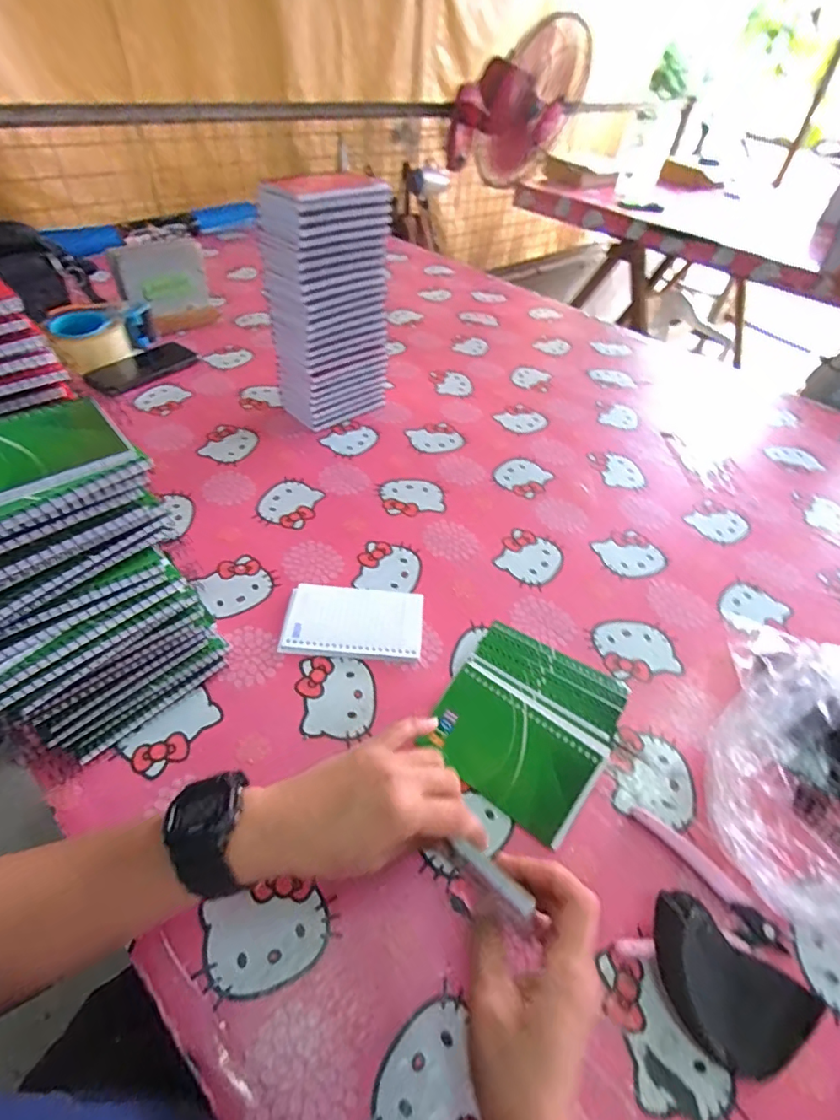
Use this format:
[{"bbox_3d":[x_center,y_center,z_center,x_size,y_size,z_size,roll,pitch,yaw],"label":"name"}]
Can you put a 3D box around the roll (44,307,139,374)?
[{"bbox_3d":[-0.533,-0.358,0.838,0.113,0.064,0.097,-25,55,-26],"label":"roll"}]

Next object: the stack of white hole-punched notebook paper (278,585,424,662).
[{"bbox_3d":[-0.067,0.061,0.523,0.137,0.009,0.083,4,47,-2],"label":"stack of white hole-punched notebook paper"}]

